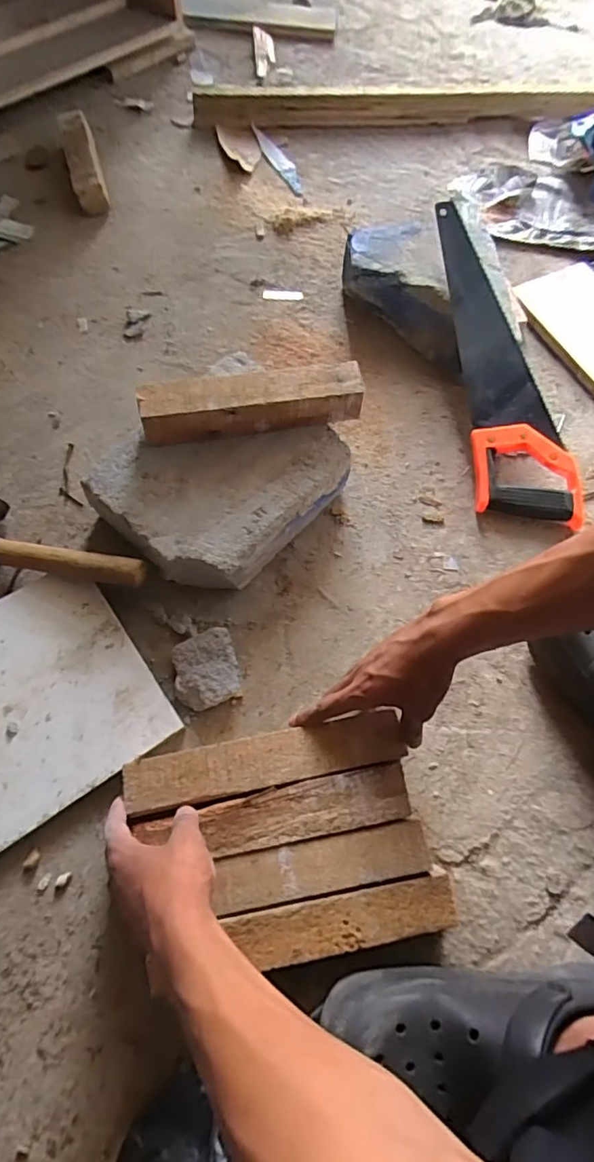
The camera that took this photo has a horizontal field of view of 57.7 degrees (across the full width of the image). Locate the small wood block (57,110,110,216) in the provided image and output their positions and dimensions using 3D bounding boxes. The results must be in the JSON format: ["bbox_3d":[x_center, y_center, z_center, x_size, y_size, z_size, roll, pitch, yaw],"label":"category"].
[{"bbox_3d":[-0.336,-0.660,0.852,0.051,0.052,0.183,-15,69,-9],"label":"small wood block"}]

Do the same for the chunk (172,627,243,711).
[{"bbox_3d":[-0.092,0.090,0.544,0.064,0.033,0.070,-16,69,-9],"label":"chunk"}]

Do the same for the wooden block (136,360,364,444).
[{"bbox_3d":[-0.046,-0.190,0.573,0.232,0.044,0.051,-9,68,-6],"label":"wooden block"}]

